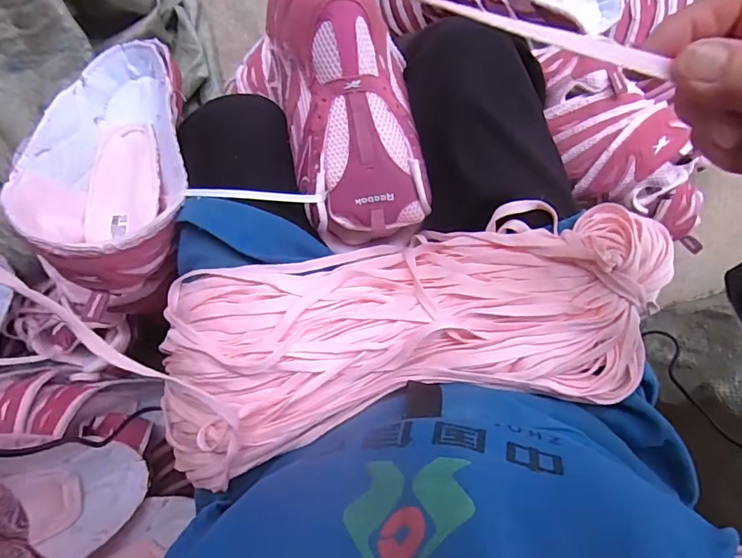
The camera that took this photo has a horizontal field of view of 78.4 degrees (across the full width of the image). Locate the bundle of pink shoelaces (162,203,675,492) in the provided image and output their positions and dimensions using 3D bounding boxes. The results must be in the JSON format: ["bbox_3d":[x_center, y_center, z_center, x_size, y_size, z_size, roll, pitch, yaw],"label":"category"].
[{"bbox_3d":[0.014,0.041,0.340,0.398,0.051,0.152,-14,89,4],"label":"bundle of pink shoelaces"}]

